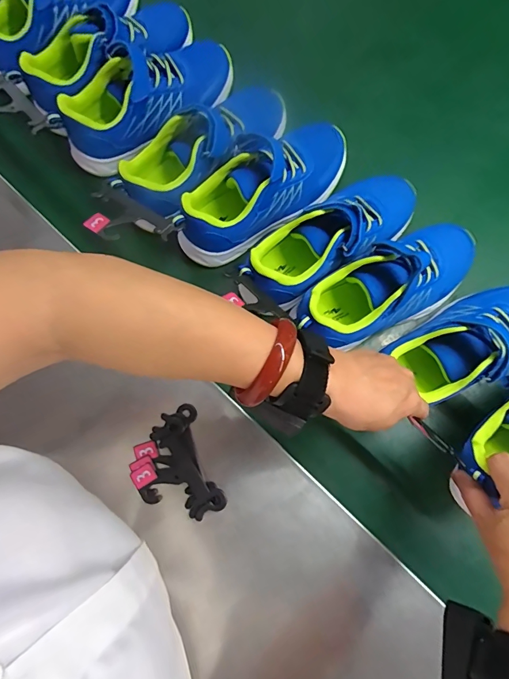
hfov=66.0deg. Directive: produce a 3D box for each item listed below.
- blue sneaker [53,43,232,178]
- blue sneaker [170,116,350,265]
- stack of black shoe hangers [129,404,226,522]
[{"bbox_3d":[-0.136,-0.311,0.493,0.231,0.079,0.080,-34,79,-7],"label":"blue sneaker"},{"bbox_3d":[0.012,-0.187,0.464,0.233,0.084,0.080,-35,79,-7],"label":"blue sneaker"},{"bbox_3d":[-0.085,0.135,0.412,0.079,0.020,0.109,-21,77,-4],"label":"stack of black shoe hangers"}]

